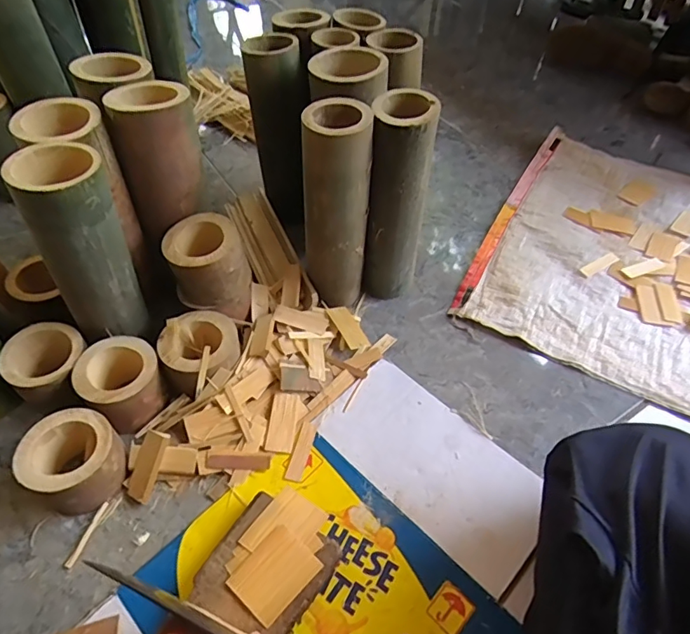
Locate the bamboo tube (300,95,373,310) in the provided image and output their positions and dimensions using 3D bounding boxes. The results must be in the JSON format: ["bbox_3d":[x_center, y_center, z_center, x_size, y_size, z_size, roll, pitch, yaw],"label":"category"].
[{"bbox_3d":[-0.009,-0.127,0.635,0.079,0.280,0.076,0,50,0],"label":"bamboo tube"}]

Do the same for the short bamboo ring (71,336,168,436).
[{"bbox_3d":[-0.262,0.078,0.577,0.090,0.063,0.085,0,50,0],"label":"short bamboo ring"}]

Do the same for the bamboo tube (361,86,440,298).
[{"bbox_3d":[0.071,-0.151,0.662,0.077,0.281,0.094,6,50,4],"label":"bamboo tube"}]

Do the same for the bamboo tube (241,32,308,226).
[{"bbox_3d":[-0.099,-0.283,0.742,0.081,0.245,0.092,-8,52,-8],"label":"bamboo tube"}]

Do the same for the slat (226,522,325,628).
[{"bbox_3d":[-0.067,0.243,0.460,0.057,0.007,0.071,36,58,24],"label":"slat"}]

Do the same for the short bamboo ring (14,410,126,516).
[{"bbox_3d":[-0.287,0.157,0.523,0.089,0.074,0.090,0,50,0],"label":"short bamboo ring"}]

